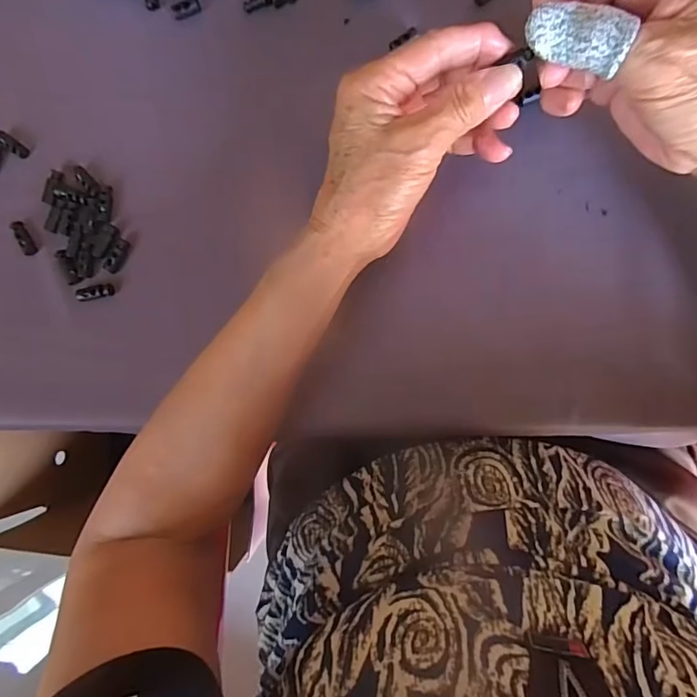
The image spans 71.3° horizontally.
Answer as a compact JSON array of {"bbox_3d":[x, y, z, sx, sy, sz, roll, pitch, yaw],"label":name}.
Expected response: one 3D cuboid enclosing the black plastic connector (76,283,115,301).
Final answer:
[{"bbox_3d":[-0.178,-0.039,0.338,0.028,0.004,0.010,-11,89,8],"label":"black plastic connector"}]

